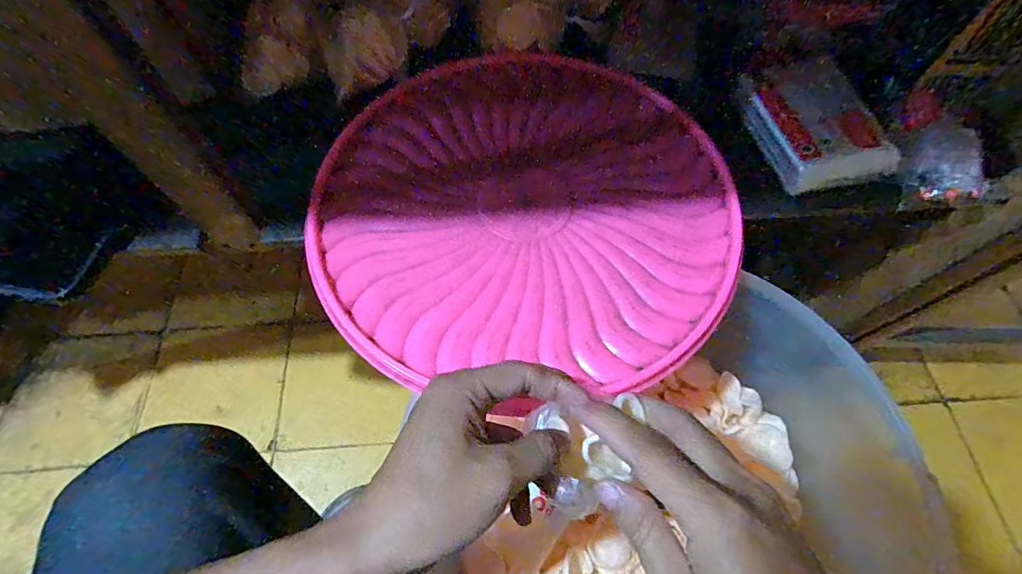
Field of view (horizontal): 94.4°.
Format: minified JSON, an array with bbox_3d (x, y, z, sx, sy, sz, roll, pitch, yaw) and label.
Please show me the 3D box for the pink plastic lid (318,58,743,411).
[{"bbox_3d":[0.012,-0.056,0.379,0.310,0.028,0.307,0,63,-1],"label":"pink plastic lid"}]

